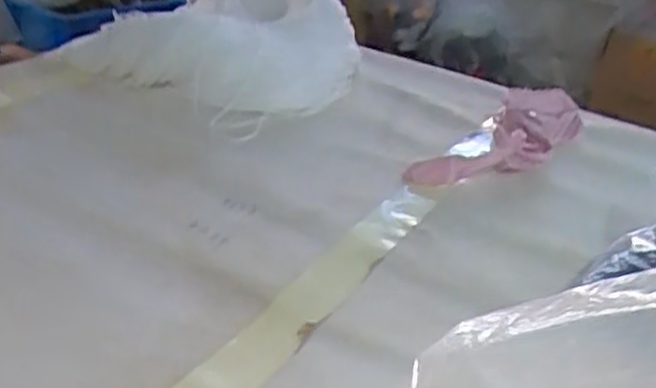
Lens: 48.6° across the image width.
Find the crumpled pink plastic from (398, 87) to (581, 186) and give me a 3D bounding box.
[{"bbox_3d":[0.221,-0.069,0.870,0.106,0.048,0.336,24,32,29],"label":"crumpled pink plastic"}]

